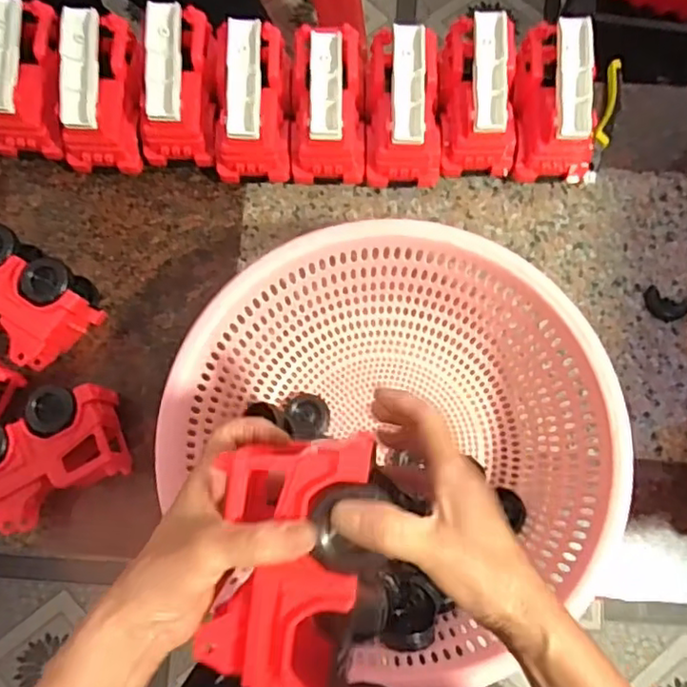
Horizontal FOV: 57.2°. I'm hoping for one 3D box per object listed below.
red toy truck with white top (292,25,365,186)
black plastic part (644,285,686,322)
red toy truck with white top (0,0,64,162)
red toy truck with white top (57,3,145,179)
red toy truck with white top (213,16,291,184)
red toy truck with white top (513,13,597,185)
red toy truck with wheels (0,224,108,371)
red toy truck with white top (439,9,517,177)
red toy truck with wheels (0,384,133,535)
[{"bbox_3d":[-0.016,-0.253,0.692,0.079,0.107,0.136,1,79,1],"label":"red toy truck with white top"},{"bbox_3d":[0.356,-0.041,0.690,0.052,0.013,0.035,15,79,3],"label":"black plastic part"},{"bbox_3d":[-0.341,-0.284,0.689,0.069,0.123,0.144,9,79,2],"label":"red toy truck with white top"},{"bbox_3d":[-0.268,-0.269,0.686,0.080,0.128,0.140,-1,79,0],"label":"red toy truck with white top"},{"bbox_3d":[-0.099,-0.256,0.682,0.080,0.130,0.134,0,79,0],"label":"red toy truck with white top"},{"bbox_3d":[0.233,-0.254,0.676,0.090,0.121,0.136,-3,79,0],"label":"red toy truck with white top"},{"bbox_3d":[-0.336,-0.053,0.664,0.146,0.088,0.100,39,82,7],"label":"red toy truck with wheels"},{"bbox_3d":[0.145,-0.262,0.676,0.081,0.124,0.136,1,79,1],"label":"red toy truck with white top"},{"bbox_3d":[-0.287,0.109,0.622,0.149,0.084,0.101,-31,80,-5],"label":"red toy truck with wheels"}]

